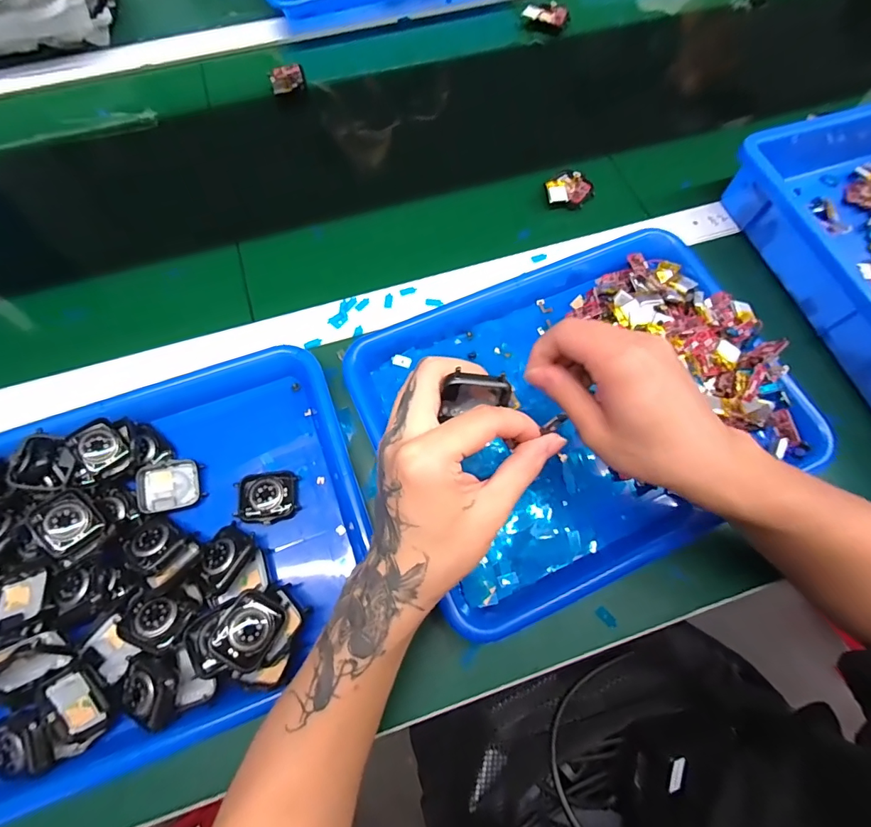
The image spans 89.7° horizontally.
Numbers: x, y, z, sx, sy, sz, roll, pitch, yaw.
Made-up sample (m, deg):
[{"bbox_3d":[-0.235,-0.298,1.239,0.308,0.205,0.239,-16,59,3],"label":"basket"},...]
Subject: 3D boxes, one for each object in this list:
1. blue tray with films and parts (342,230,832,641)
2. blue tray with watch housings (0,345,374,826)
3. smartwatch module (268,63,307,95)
[{"bbox_3d":[0.117,-0.011,0.355,0.331,0.045,0.265,-23,72,-9],"label":"blue tray with films and parts"},{"bbox_3d":[-0.217,0.100,0.312,0.333,0.040,0.253,-22,72,-8],"label":"blue tray with watch housings"},{"bbox_3d":[-0.174,-0.394,0.516,0.042,0.010,0.040,-23,72,-9],"label":"smartwatch module"}]

